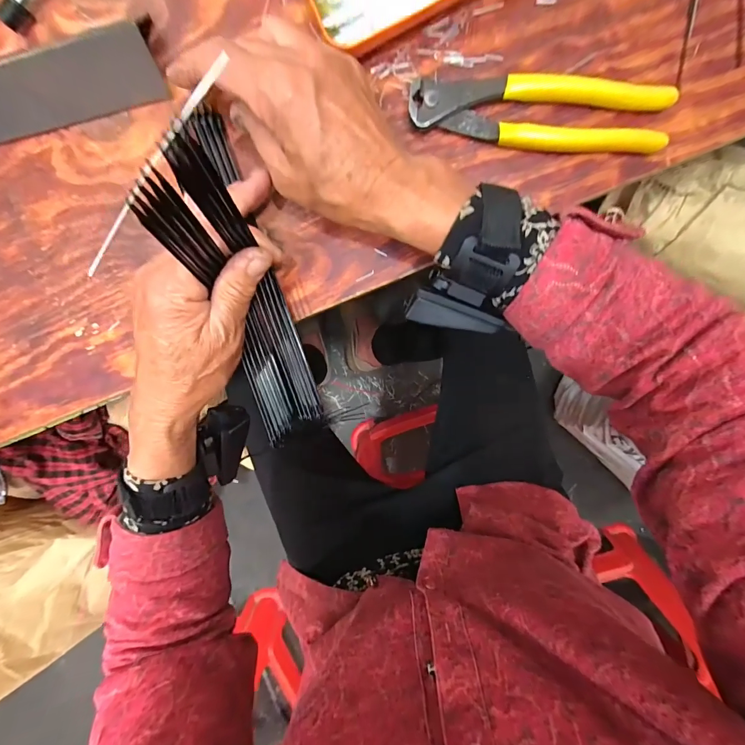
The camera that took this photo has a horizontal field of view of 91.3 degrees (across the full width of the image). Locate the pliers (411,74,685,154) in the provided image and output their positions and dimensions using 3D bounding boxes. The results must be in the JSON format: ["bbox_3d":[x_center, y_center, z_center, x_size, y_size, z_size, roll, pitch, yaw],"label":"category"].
[{"bbox_3d":[0.108,-0.168,0.236,0.163,0.017,0.039,3,96,2],"label":"pliers"}]

